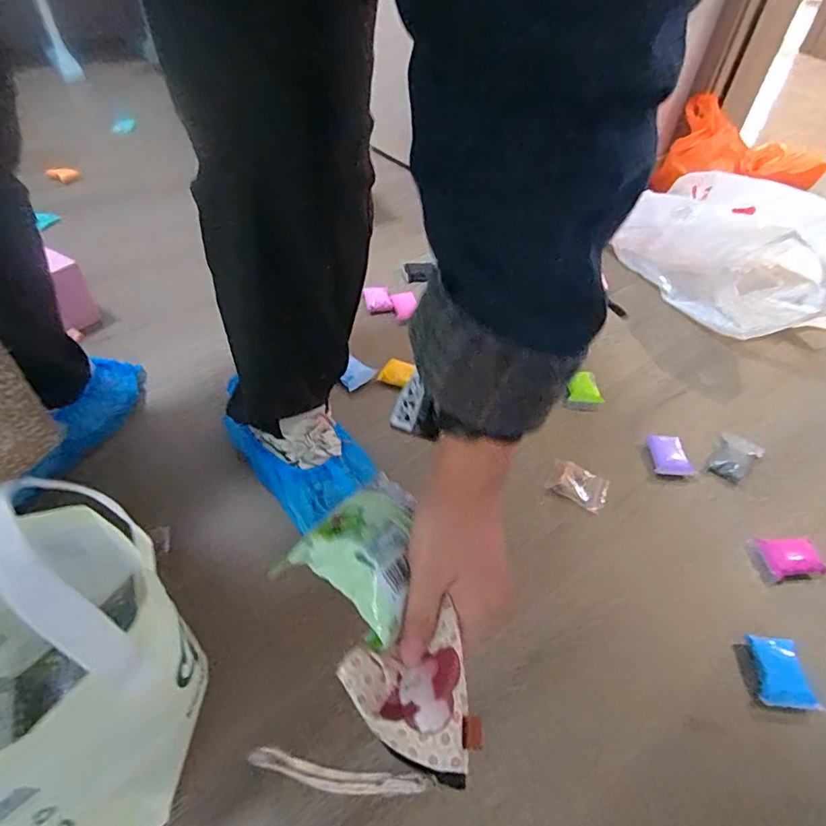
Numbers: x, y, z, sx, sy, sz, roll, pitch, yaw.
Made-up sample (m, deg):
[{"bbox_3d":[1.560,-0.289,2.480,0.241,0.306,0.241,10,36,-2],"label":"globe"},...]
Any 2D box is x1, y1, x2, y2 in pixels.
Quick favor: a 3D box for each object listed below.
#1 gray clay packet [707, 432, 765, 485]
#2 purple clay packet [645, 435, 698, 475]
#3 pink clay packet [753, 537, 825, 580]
[{"bbox_3d":[0.431,0.063,0.696,0.050,0.021,0.076,31,53,30],"label":"gray clay packet"},{"bbox_3d":[0.342,0.056,0.688,0.043,0.025,0.057,-5,44,-2],"label":"purple clay packet"},{"bbox_3d":[0.441,0.168,0.606,0.059,0.011,0.047,-1,44,1],"label":"pink clay packet"}]

